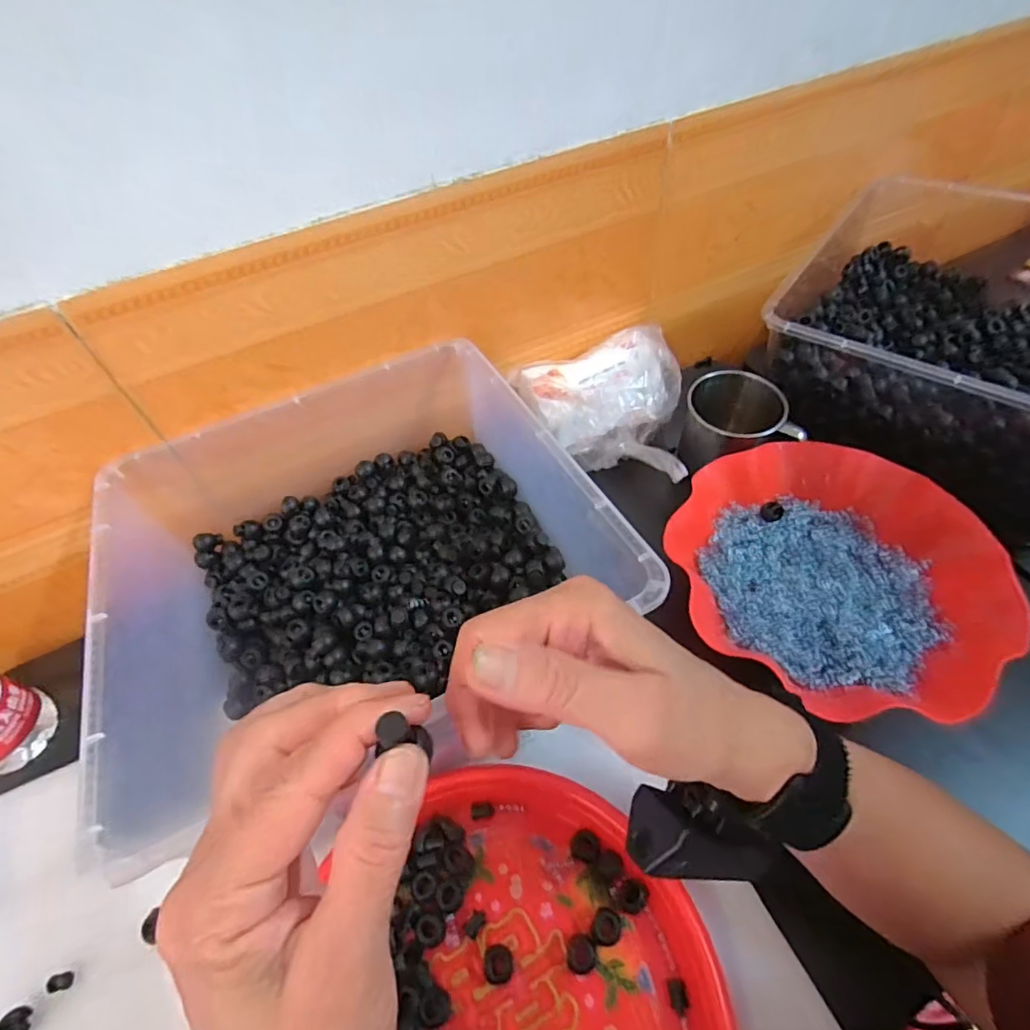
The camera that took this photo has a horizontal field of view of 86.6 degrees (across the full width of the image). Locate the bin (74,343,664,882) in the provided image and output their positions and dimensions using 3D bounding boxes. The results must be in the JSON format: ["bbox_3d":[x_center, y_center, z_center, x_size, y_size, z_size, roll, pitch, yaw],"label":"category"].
[{"bbox_3d":[-0.109,0.025,0.390,0.299,0.116,0.299,-24,56,-11],"label":"bin"}]

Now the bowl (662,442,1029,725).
[{"bbox_3d":[0.238,0.038,0.415,0.203,0.070,0.219,-2,59,3],"label":"bowl"}]

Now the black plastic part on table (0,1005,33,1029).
[{"bbox_3d":[-0.285,0.291,0.310,0.014,0.009,0.017,-12,52,-3],"label":"black plastic part on table"}]

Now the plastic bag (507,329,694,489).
[{"bbox_3d":[0.086,-0.095,0.524,0.149,0.073,0.147,-8,54,0],"label":"plastic bag"}]

